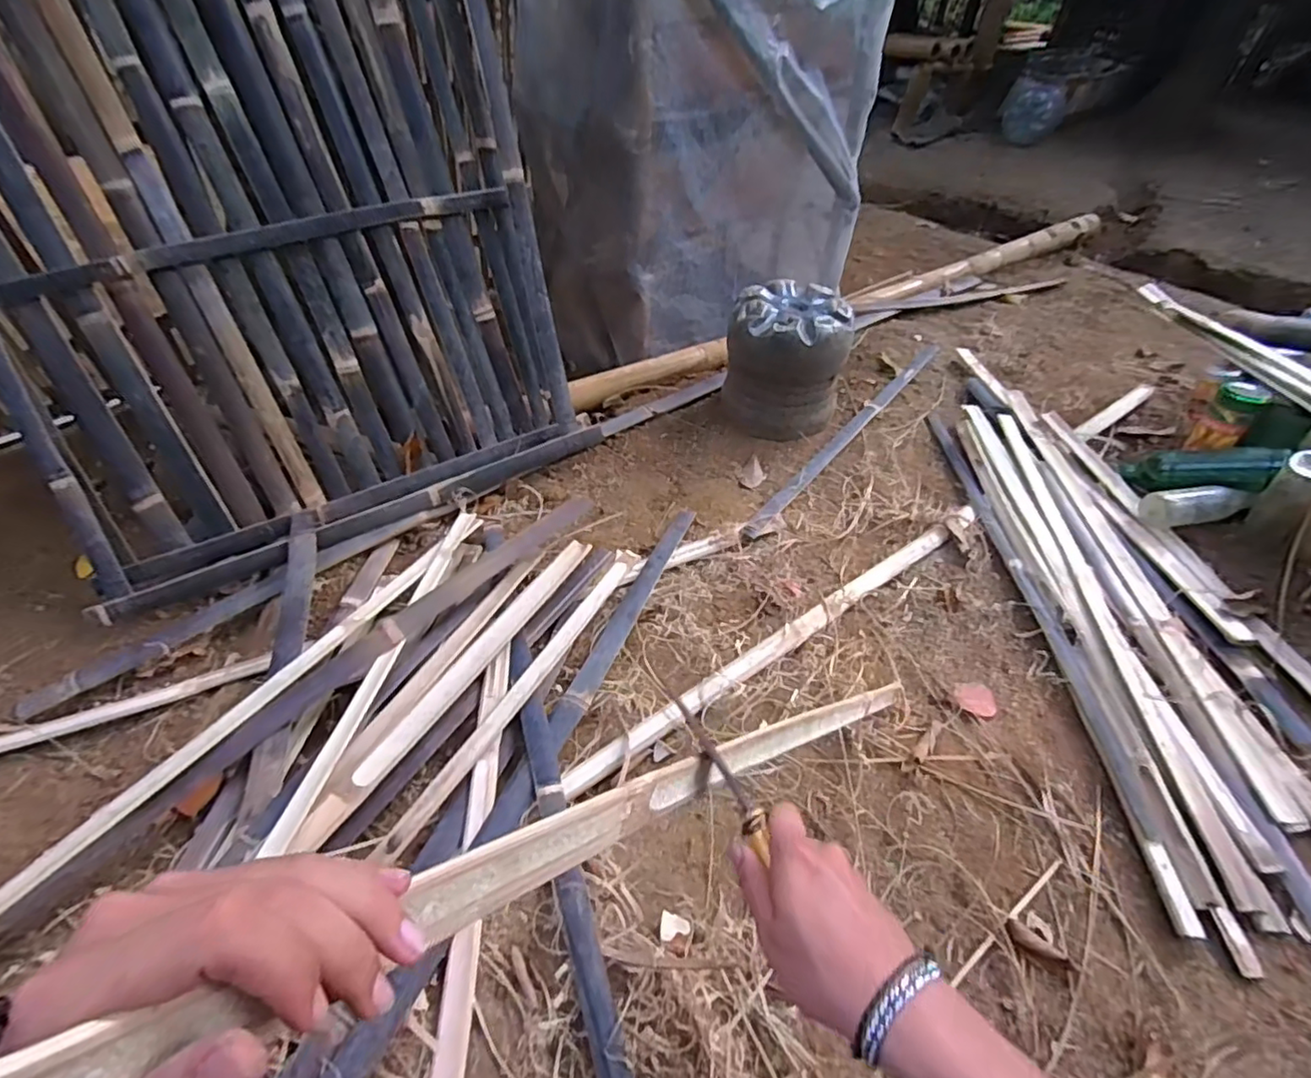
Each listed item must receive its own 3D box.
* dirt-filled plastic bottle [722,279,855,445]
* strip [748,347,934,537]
[{"bbox_3d":[0.263,-0.358,1.259,0.231,0.253,0.195,7,45,6],"label":"dirt-filled plastic bottle"},{"bbox_3d":[0.431,-0.248,1.310,0.034,0.016,0.862,30,51,26],"label":"strip"}]

